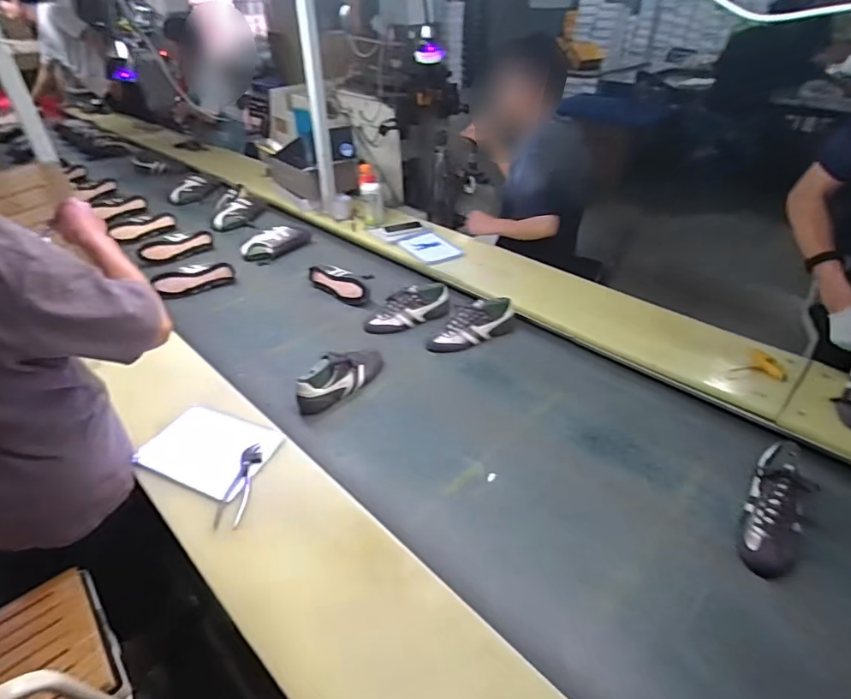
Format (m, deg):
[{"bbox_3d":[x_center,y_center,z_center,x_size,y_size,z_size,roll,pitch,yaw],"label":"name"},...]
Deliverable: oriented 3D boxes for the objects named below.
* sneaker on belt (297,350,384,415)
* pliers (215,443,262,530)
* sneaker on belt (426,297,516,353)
[{"bbox_3d":[-0.208,0.060,1.288,0.089,0.113,0.260,20,41,26],"label":"sneaker on belt"},{"bbox_3d":[-0.362,0.262,0.985,0.053,0.024,0.194,1,36,2],"label":"pliers"},{"bbox_3d":[0.135,-0.077,1.452,0.267,0.097,0.092,-19,40,-24],"label":"sneaker on belt"}]

